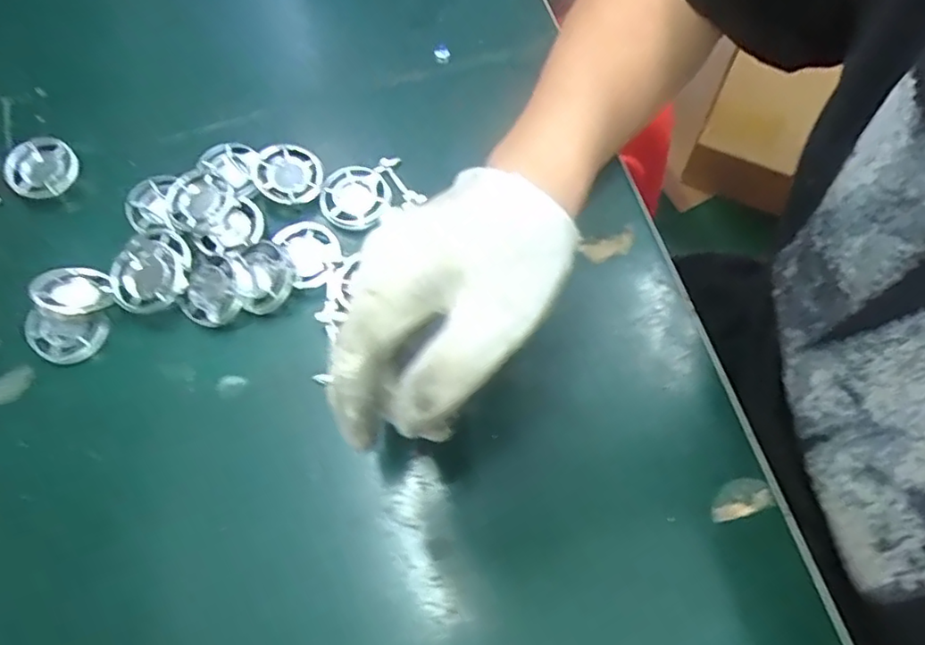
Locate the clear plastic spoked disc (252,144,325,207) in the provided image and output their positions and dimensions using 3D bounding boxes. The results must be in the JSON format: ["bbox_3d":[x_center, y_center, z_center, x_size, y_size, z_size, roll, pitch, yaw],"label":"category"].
[{"bbox_3d":[-0.102,-0.087,0.359,0.039,0.011,0.037,-1,69,2],"label":"clear plastic spoked disc"}]

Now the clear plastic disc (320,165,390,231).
[{"bbox_3d":[-0.062,-0.072,0.355,0.039,0.009,0.038,-1,69,2],"label":"clear plastic disc"}]

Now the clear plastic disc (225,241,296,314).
[{"bbox_3d":[-0.109,-0.026,0.331,0.035,0.011,0.037,-1,69,2],"label":"clear plastic disc"}]

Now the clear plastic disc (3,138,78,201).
[{"bbox_3d":[-0.253,-0.093,0.372,0.036,0.010,0.037,-10,75,-16],"label":"clear plastic disc"}]

